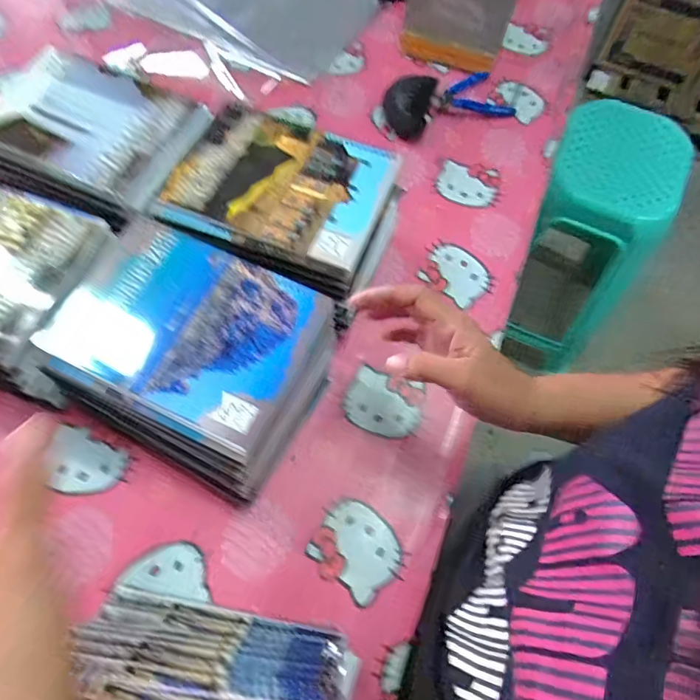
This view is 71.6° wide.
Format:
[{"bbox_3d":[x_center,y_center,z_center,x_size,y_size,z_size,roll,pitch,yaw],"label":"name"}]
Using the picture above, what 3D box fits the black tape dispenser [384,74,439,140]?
[{"bbox_3d":[0.081,-0.339,0.655,0.059,0.028,0.107,19,66,7],"label":"black tape dispenser"}]

